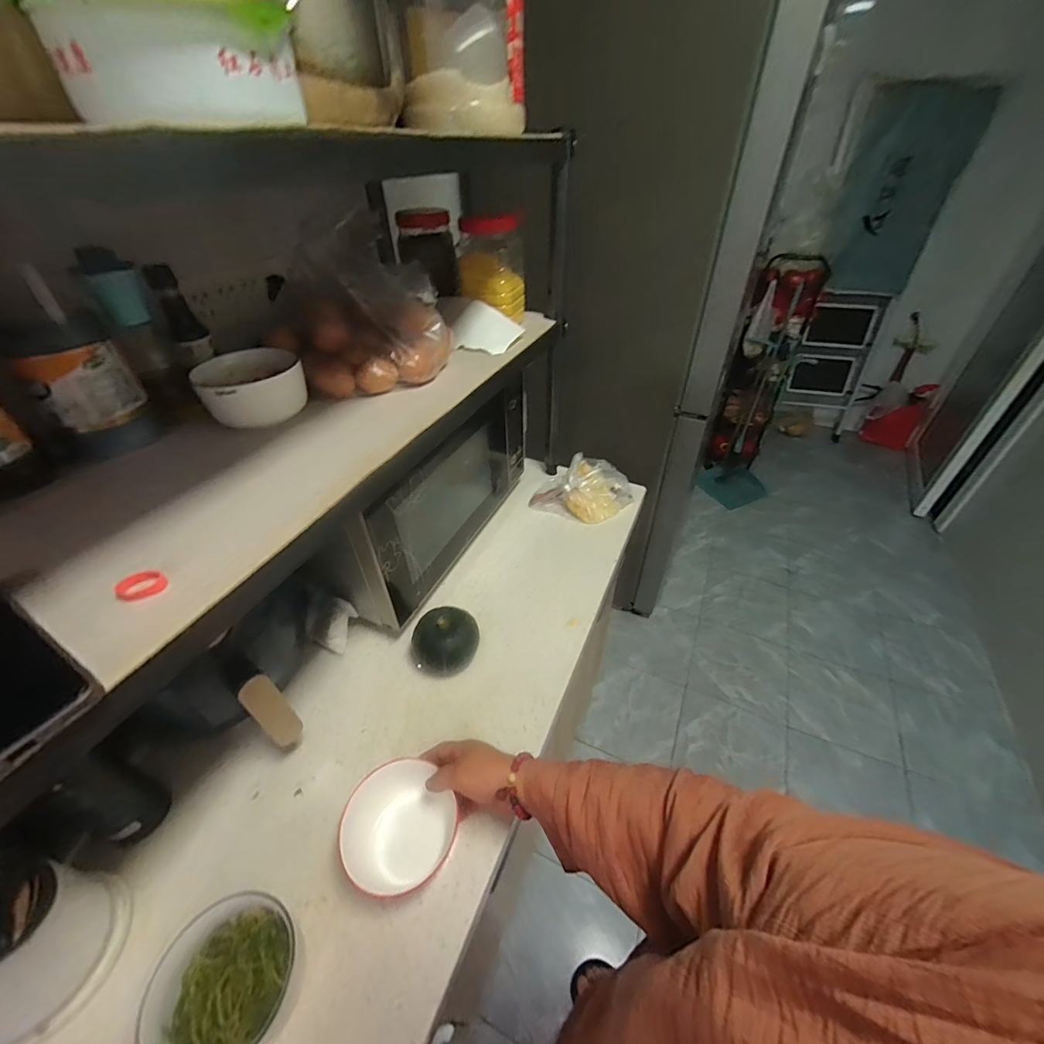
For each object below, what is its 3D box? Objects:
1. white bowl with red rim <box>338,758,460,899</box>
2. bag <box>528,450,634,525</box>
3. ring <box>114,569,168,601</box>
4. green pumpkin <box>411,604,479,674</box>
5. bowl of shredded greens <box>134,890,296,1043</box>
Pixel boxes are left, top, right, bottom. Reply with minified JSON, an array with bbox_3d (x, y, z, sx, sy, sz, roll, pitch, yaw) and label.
[{"bbox_3d":[-0.130,0.318,0.459,0.099,0.064,0.106,0,41,0],"label":"white bowl with red rim"},{"bbox_3d":[0.127,-0.071,0.898,0.184,0.082,0.123,16,44,18],"label":"bag"},{"bbox_3d":[-0.273,0.044,0.313,0.022,0.010,0.028,28,49,29],"label":"ring"},{"bbox_3d":[-0.107,0.175,0.624,0.083,0.073,0.082,0,41,0],"label":"green pumpkin"},{"bbox_3d":[-0.251,0.394,0.375,0.097,0.060,0.113,4,41,6],"label":"bowl of shredded greens"}]

